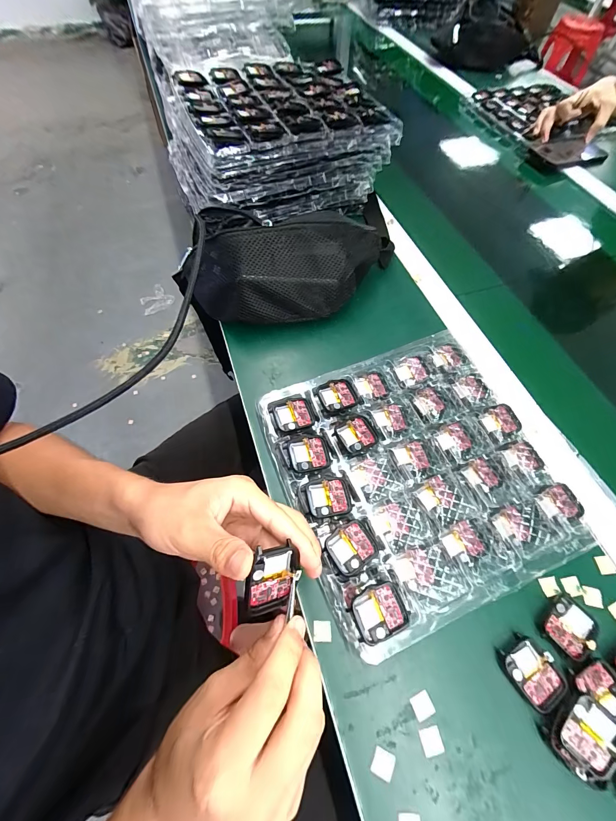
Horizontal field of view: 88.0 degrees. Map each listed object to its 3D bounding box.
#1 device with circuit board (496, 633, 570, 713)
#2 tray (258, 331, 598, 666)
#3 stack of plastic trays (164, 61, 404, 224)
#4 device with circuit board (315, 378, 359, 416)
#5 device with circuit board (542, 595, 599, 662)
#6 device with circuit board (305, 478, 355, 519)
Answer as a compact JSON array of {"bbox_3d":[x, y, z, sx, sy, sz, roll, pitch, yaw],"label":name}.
[{"bbox_3d":[0.189,0.218,0.268,0.036,0.011,0.044,-30,67,-16],"label":"device with circuit board"},{"bbox_3d":[0.111,0.054,0.341,0.262,0.030,0.264,-19,65,-11],"label":"tray"},{"bbox_3d":[-0.058,-0.440,0.518,0.319,0.108,0.240,-19,65,-11],"label":"stack of plastic trays"},{"bbox_3d":[0.035,-0.016,0.367,0.047,0.007,0.039,-17,64,-11],"label":"device with circuit board"},{"bbox_3d":[0.232,0.190,0.281,0.043,0.010,0.034,-41,71,-20],"label":"device with circuit board"},{"bbox_3d":[0.021,0.086,0.314,0.043,0.006,0.035,-7,63,-6],"label":"device with circuit board"}]

